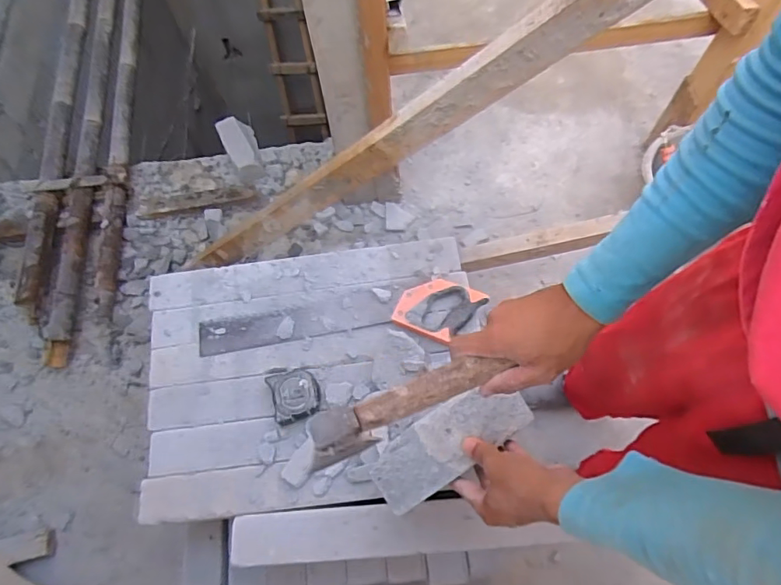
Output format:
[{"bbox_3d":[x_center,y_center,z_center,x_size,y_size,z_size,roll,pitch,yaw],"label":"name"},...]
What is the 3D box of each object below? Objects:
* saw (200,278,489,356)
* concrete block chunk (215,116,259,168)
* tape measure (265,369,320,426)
[{"bbox_3d":[-0.091,0.052,0.913,0.504,0.022,0.105,-7,66,0],"label":"saw"},{"bbox_3d":[-0.450,-0.445,1.534,0.098,0.092,0.161,-24,67,-8],"label":"concrete block chunk"},{"bbox_3d":[-0.160,0.171,0.855,0.077,0.040,0.085,-18,66,-5],"label":"tape measure"}]

